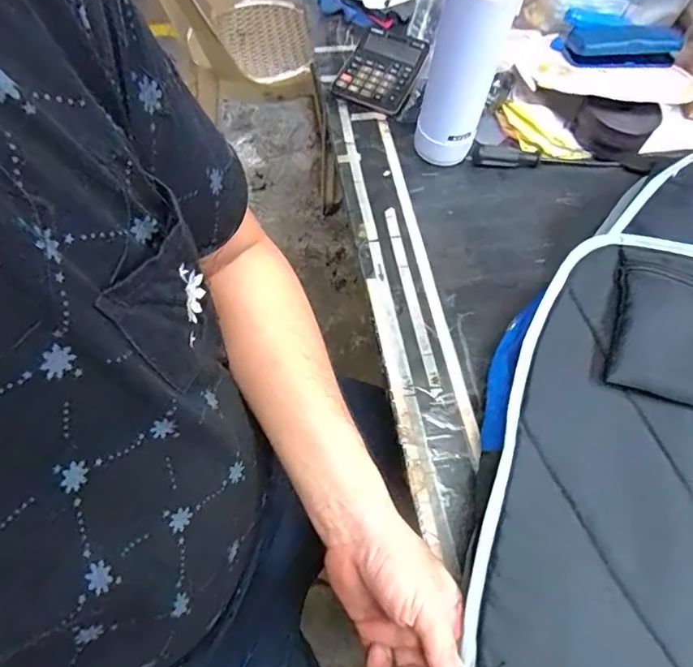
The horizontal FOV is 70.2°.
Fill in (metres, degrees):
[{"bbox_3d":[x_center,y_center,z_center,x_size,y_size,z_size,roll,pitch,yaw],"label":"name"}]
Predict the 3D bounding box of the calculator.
[{"bbox_3d":[0.049,-0.378,0.706,0.104,0.023,0.143,22,64,11],"label":"calculator"}]

